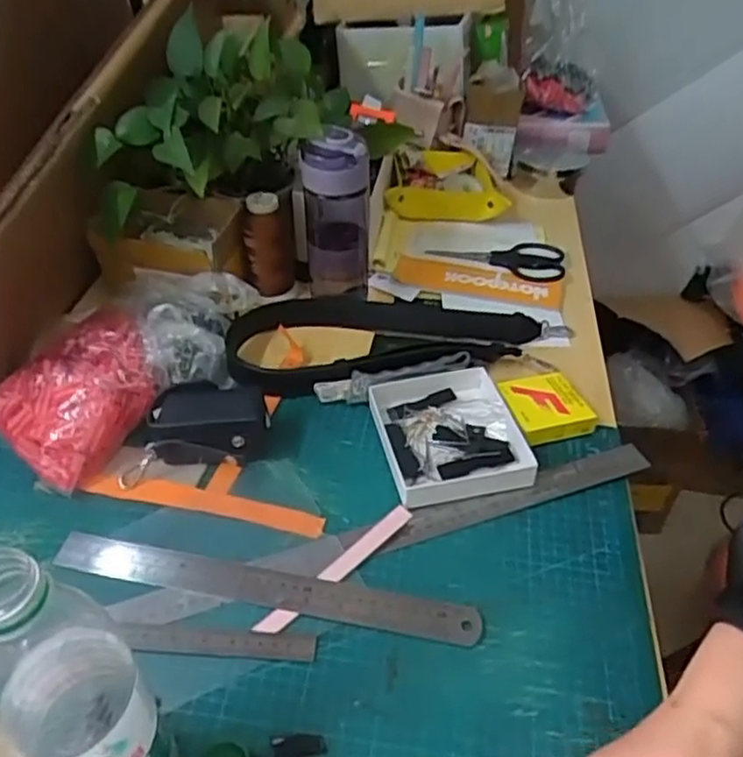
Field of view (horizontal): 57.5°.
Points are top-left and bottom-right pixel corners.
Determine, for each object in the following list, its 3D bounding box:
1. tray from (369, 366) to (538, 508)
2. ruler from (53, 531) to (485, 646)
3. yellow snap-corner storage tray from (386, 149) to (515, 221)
[{"bbox_3d":[0.070,0.049,0.613,0.118,0.027,0.136,-8,42,-9],"label":"tray"},{"bbox_3d":[-0.082,0.155,0.505,0.321,0.004,0.032,8,42,9],"label":"ruler"},{"bbox_3d":[0.095,-0.267,0.941,0.163,0.051,0.140,-3,42,-4],"label":"yellow snap-corner storage tray"}]

